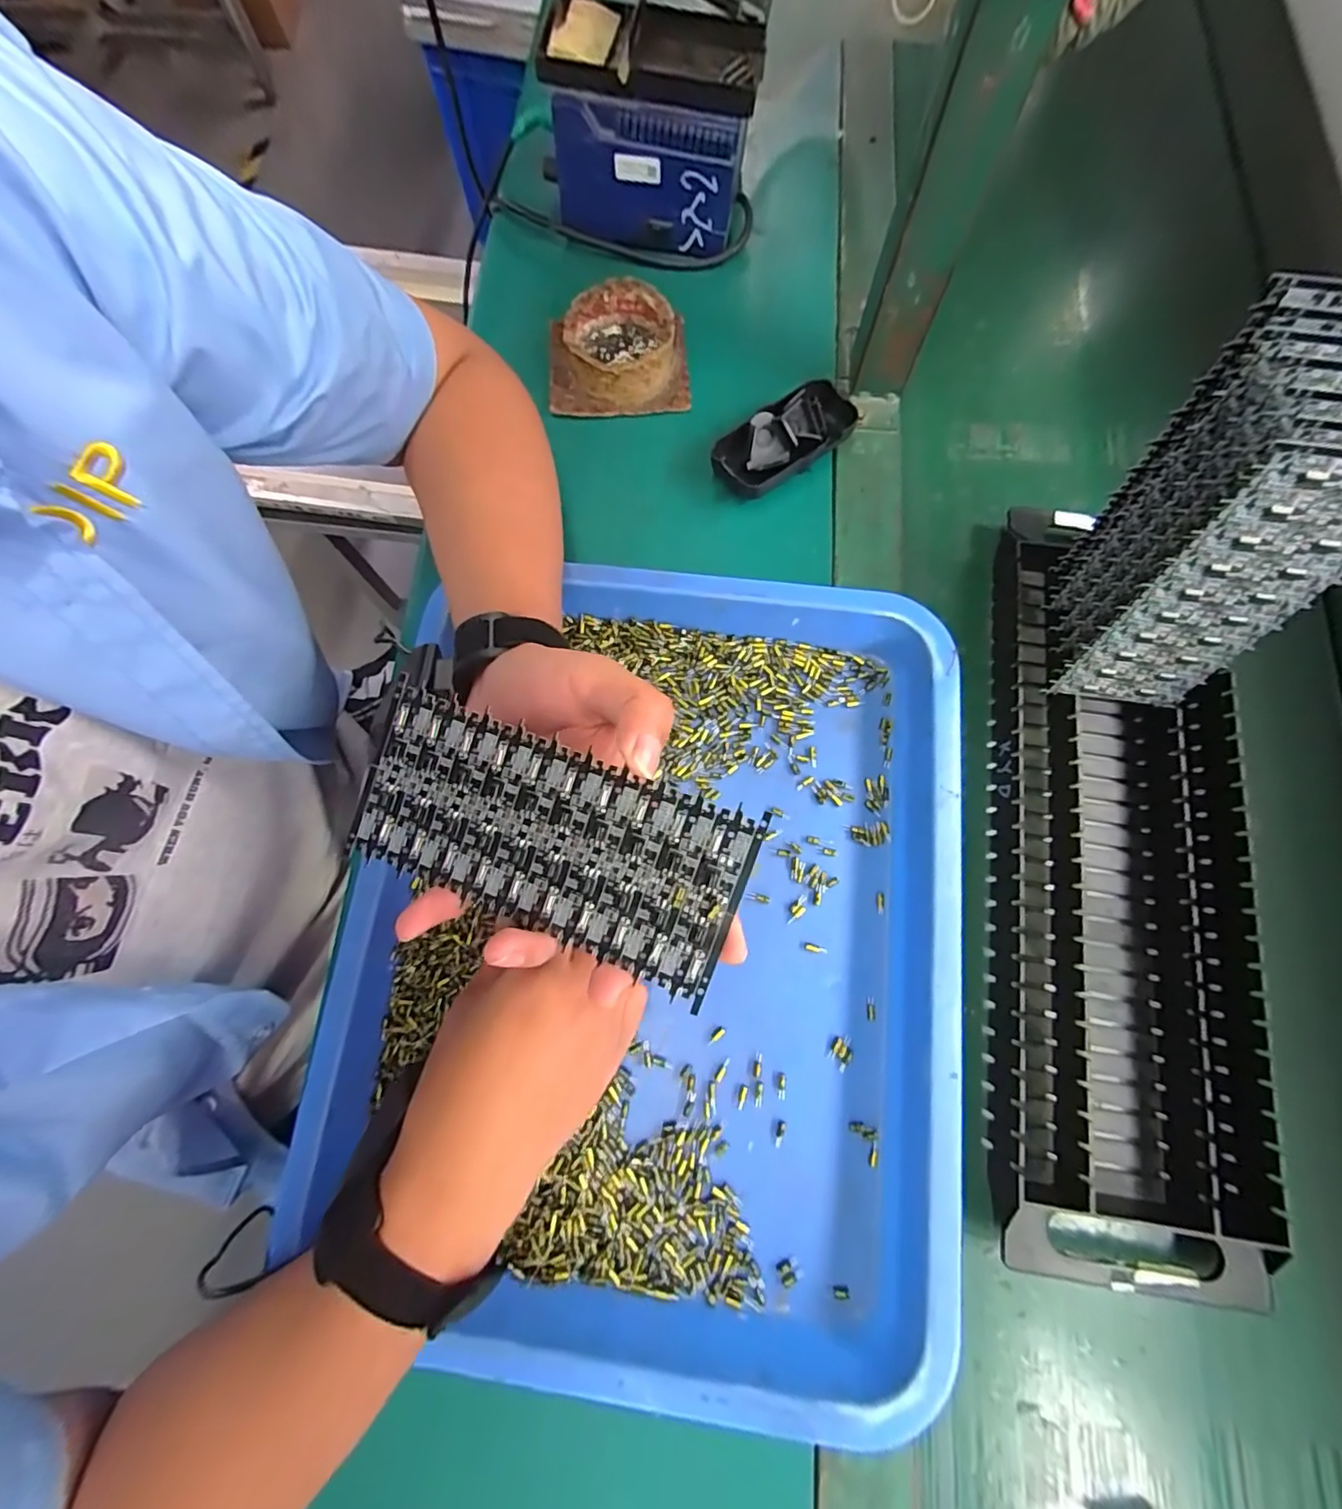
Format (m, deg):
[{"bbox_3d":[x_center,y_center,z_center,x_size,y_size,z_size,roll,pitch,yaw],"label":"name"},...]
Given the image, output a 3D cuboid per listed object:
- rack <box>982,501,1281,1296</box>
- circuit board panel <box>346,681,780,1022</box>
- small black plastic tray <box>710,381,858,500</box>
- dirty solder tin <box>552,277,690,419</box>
[{"bbox_3d":[0.285,0.061,0.363,0.153,0.034,0.457,7,75,1],"label":"rack"},{"bbox_3d":[-0.052,0.034,0.232,0.162,0.004,0.073,20,94,10],"label":"circuit board panel"},{"bbox_3d":[0.085,-0.233,0.432,0.114,0.029,0.051,-37,79,-10],"label":"small black plastic tray"},{"bbox_3d":[-0.042,-0.319,0.445,0.110,0.036,0.093,-1,75,-1],"label":"dirty solder tin"}]

